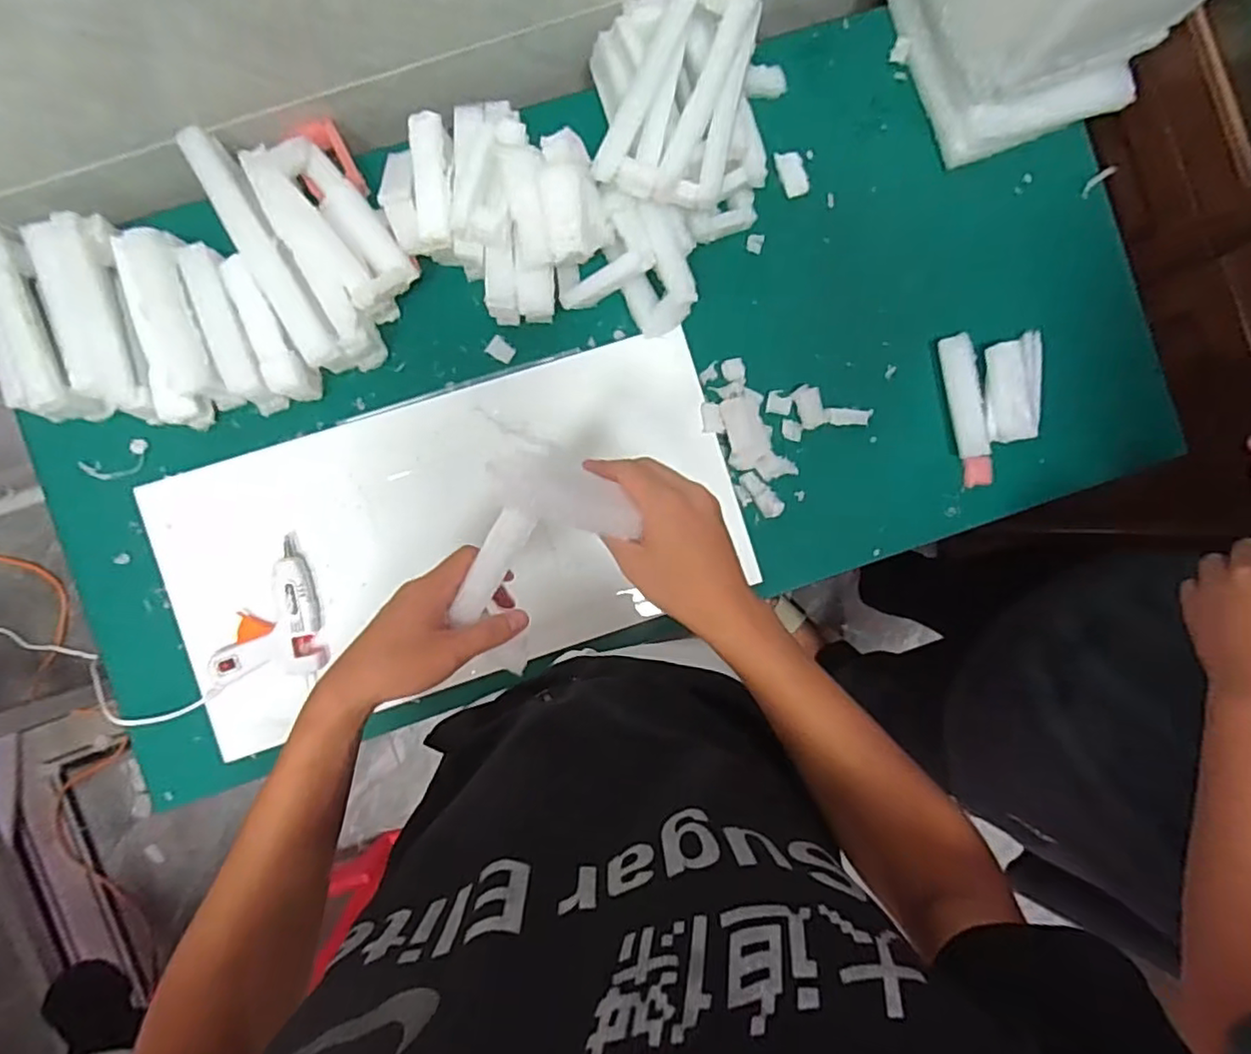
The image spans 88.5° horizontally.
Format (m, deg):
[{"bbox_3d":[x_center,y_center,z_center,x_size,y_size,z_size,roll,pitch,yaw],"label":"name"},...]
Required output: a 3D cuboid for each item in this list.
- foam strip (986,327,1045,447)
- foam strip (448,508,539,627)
[{"bbox_3d":[0.436,-0.157,0.718,0.059,0.023,0.120,2,90,-4],"label":"foam strip"},{"bbox_3d":[-0.094,0.027,0.454,0.026,0.008,0.088,28,78,-4],"label":"foam strip"}]

